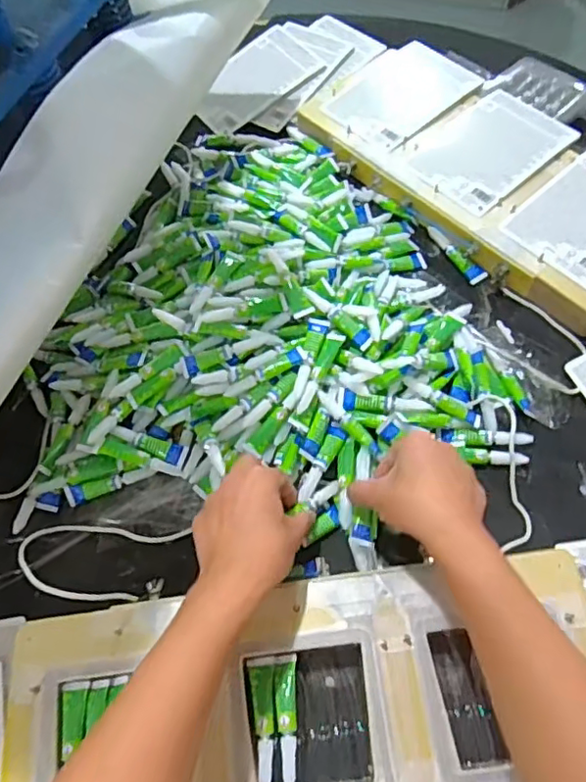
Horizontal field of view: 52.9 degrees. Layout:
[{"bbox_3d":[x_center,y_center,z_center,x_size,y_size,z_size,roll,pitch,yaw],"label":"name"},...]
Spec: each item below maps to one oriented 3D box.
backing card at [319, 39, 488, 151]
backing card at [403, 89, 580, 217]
[{"bbox_3d":[0.130,-0.357,0.702,0.167,0.004,0.120,-40,65,-16],"label":"backing card"},{"bbox_3d":[0.218,-0.270,0.653,0.165,0.005,0.117,-38,65,-16],"label":"backing card"}]

